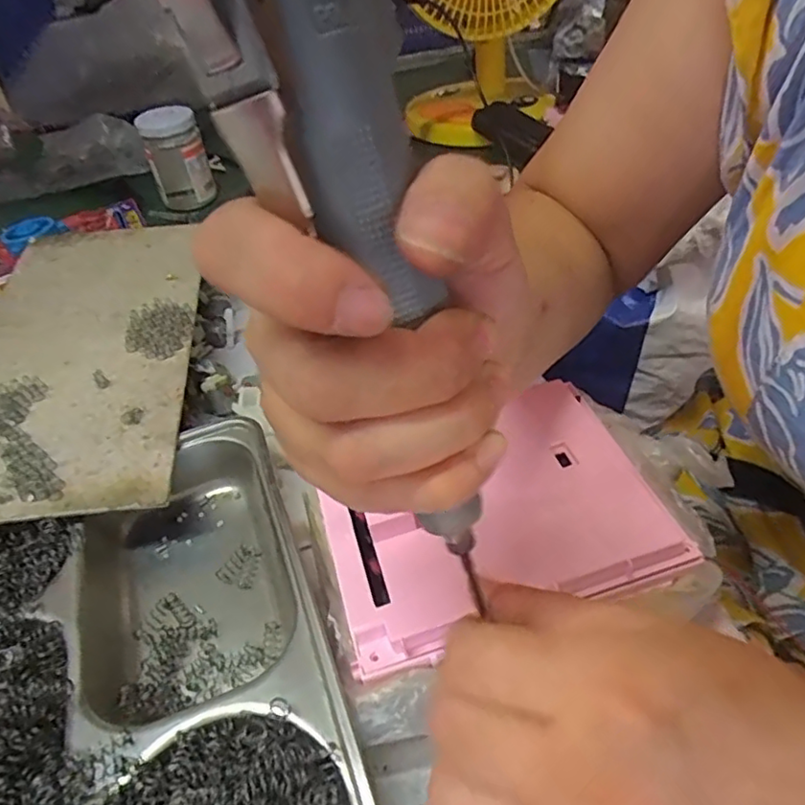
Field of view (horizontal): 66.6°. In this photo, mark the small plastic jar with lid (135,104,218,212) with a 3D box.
[{"bbox_3d":[-0.249,-0.269,0.686,0.062,0.103,0.052,-17,44,-12],"label":"small plastic jar with lid"}]

